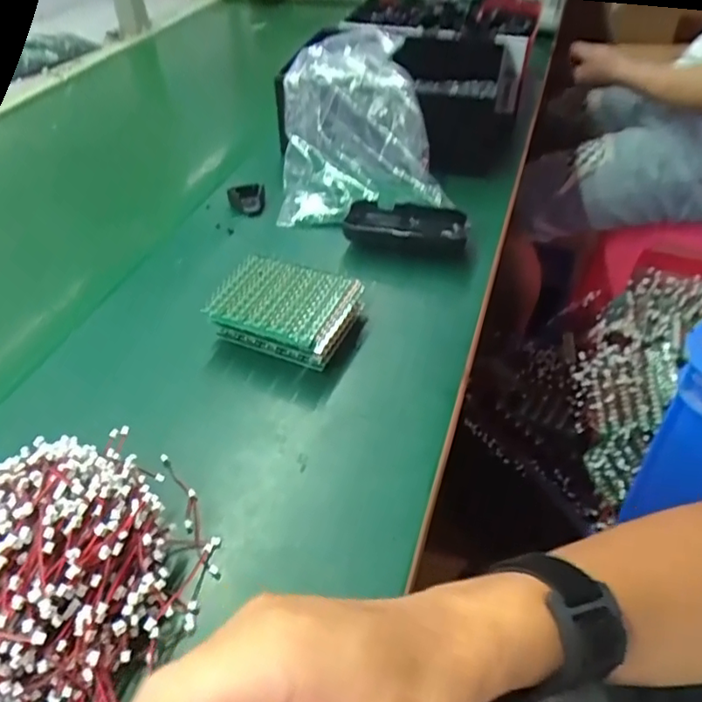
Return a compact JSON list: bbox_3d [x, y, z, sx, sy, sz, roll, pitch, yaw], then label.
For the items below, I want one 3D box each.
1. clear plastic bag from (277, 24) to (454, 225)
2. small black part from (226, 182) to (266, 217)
[{"bbox_3d":[0.001,-0.243,0.598,0.147,0.108,0.220,-4,44,-2],"label":"clear plastic bag"},{"bbox_3d":[-0.105,-0.154,0.588,0.035,0.019,0.033,-11,45,-9],"label":"small black part"}]

